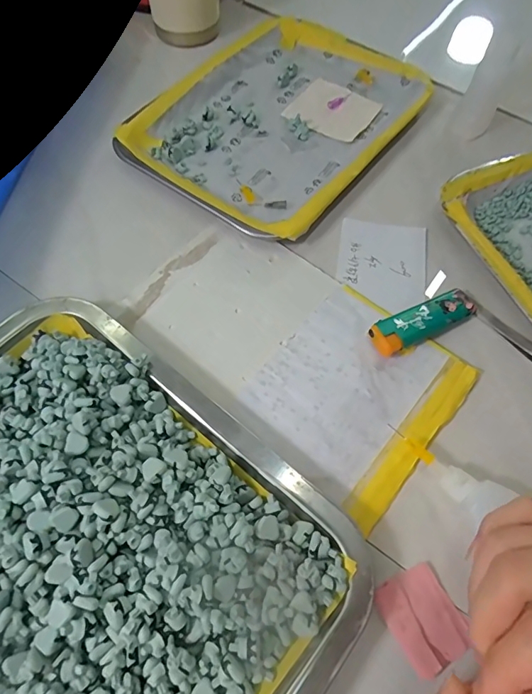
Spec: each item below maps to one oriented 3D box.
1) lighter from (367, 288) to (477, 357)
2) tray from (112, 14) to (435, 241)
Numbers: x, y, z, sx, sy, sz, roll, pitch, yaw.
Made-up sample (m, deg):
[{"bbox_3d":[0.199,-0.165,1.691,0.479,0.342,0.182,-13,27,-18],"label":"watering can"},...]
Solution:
[{"bbox_3d":[0.104,-0.017,0.298,0.078,0.015,0.023,-25,65,-14],"label":"lighter"},{"bbox_3d":[0.010,-0.203,0.393,0.194,0.019,0.249,34,66,16],"label":"tray"}]

